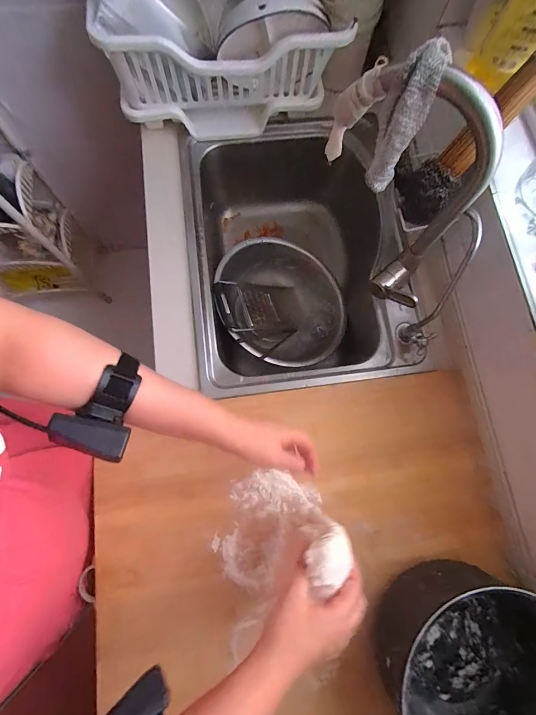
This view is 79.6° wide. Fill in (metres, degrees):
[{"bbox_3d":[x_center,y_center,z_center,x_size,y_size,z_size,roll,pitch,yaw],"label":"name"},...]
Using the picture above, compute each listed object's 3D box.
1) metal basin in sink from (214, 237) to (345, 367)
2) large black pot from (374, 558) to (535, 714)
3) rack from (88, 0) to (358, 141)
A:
[{"bbox_3d":[0.028,-0.126,0.740,0.295,0.110,0.315,4,76,-15],"label":"metal basin in sink"},{"bbox_3d":[0.277,0.415,0.413,0.205,0.129,0.231,41,79,7],"label":"large black pot"},{"bbox_3d":[-0.083,-0.613,0.624,0.413,0.205,0.243,-3,77,-3],"label":"rack"}]

